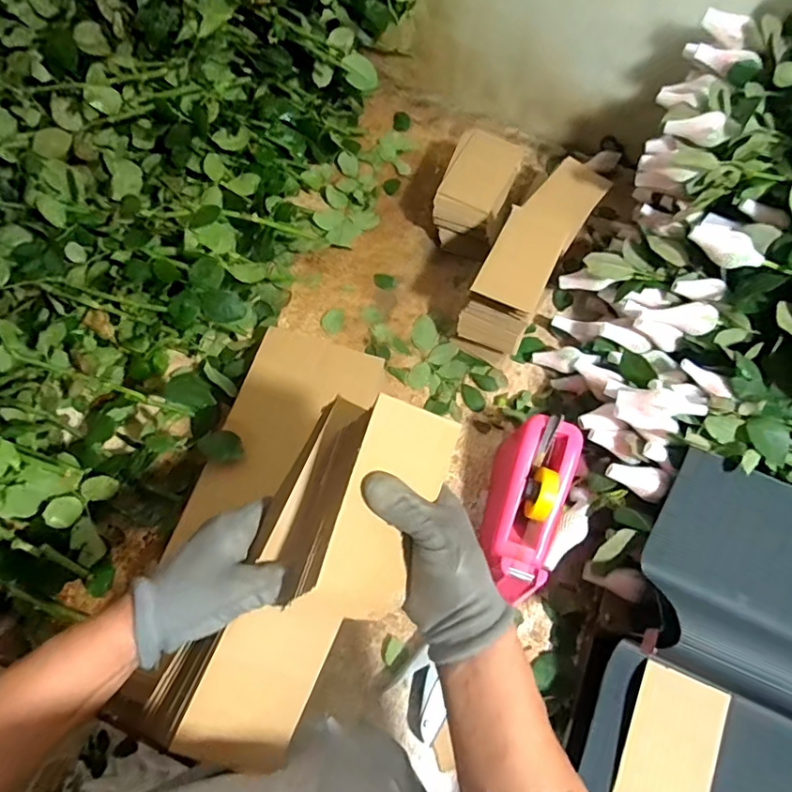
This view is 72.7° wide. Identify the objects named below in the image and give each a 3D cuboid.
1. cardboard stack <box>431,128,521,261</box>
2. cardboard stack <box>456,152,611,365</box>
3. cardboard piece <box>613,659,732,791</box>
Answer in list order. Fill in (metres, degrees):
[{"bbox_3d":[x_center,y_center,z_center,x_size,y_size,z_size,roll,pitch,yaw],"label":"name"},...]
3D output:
[{"bbox_3d":[0.116,-0.295,0.790,0.093,0.089,0.158,21,67,6],"label":"cardboard stack"},{"bbox_3d":[0.148,-0.139,0.701,0.083,0.119,0.160,25,67,7],"label":"cardboard stack"},{"bbox_3d":[0.253,0.330,0.495,0.076,0.007,0.137,20,76,13],"label":"cardboard piece"}]

